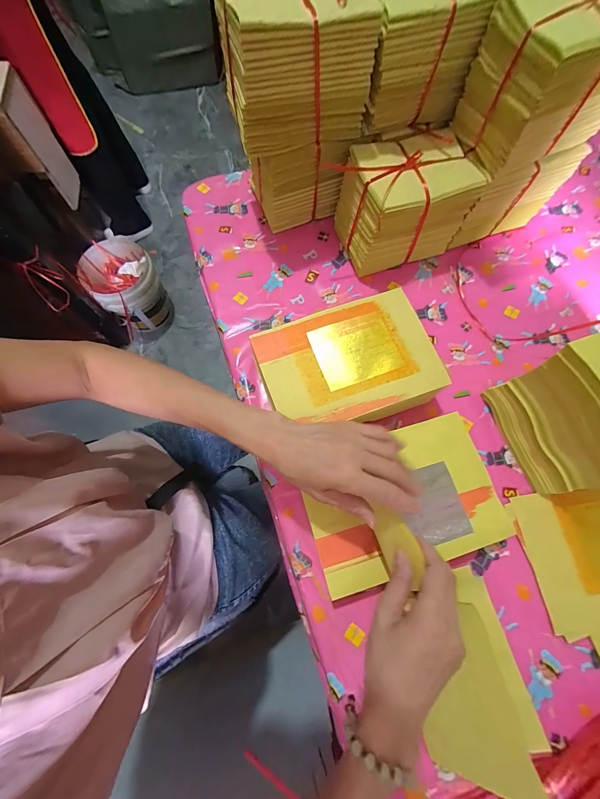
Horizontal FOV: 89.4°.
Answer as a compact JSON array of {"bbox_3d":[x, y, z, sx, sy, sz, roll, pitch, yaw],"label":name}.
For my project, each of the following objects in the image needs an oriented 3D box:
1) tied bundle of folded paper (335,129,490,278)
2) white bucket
[{"bbox_3d":[0.161,-0.305,0.479,0.178,0.132,0.123,-20,75,-7],"label":"tied bundle of folded paper"},{"bbox_3d":[-0.670,-0.438,1.211,0.242,0.245,0.266,-34,77,-10],"label":"white bucket"}]

